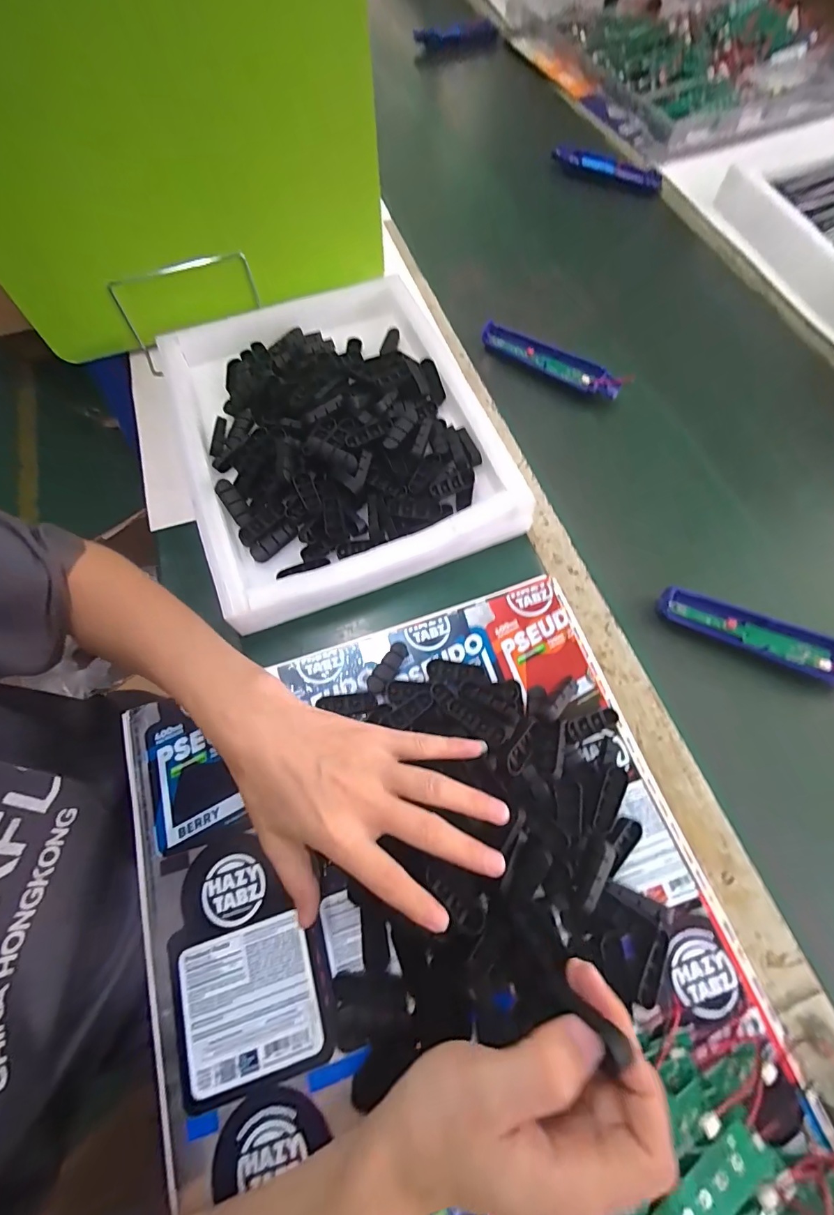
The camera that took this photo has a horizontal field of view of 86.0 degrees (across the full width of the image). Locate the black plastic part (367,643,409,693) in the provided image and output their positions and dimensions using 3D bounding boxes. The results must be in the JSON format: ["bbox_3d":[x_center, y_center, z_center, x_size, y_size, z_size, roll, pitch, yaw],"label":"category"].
[{"bbox_3d":[-0.024,0.050,0.374,0.015,0.008,0.047,31,72,13],"label":"black plastic part"}]

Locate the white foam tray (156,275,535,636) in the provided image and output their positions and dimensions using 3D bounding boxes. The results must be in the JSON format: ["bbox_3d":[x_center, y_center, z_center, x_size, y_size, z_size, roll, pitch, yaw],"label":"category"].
[{"bbox_3d":[-0.085,-0.184,0.449,0.296,0.053,0.355,-23,69,-8],"label":"white foam tray"}]

